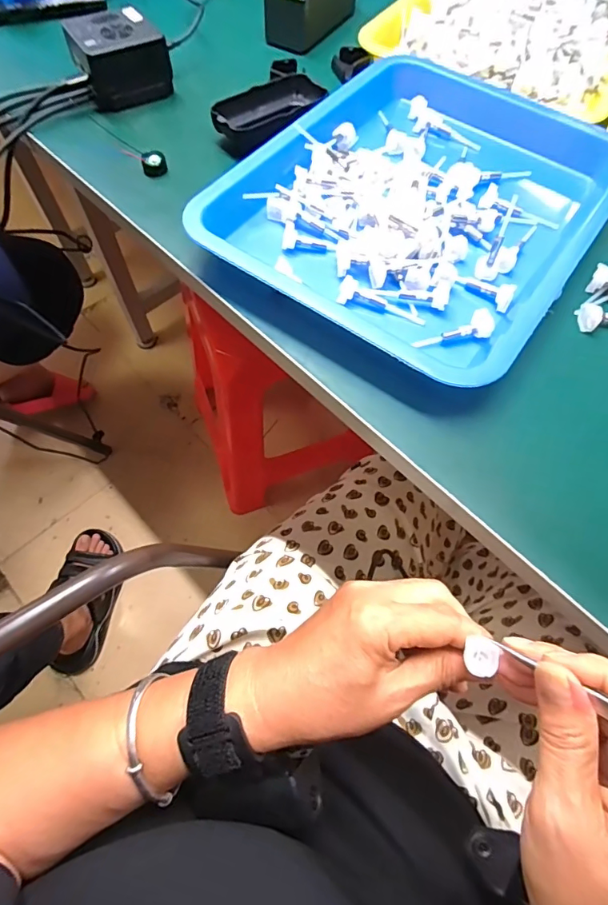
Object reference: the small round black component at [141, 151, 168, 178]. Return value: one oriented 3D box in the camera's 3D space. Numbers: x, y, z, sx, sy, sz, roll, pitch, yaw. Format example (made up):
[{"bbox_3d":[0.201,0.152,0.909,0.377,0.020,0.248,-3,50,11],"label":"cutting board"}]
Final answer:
[{"bbox_3d":[-0.134,-0.259,0.415,0.021,0.020,0.014,-16,66,-9],"label":"small round black component"}]

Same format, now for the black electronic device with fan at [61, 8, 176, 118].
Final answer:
[{"bbox_3d":[-0.183,-0.393,0.454,0.091,0.046,0.068,-25,68,-13],"label":"black electronic device with fan"}]

